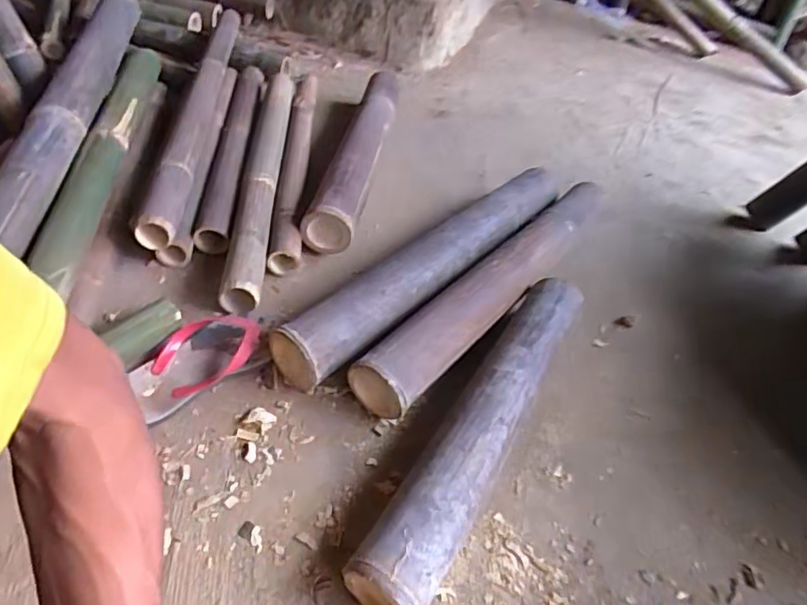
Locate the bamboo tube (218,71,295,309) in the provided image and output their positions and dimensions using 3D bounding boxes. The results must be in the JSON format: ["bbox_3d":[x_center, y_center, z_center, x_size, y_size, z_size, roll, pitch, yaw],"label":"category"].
[{"bbox_3d":[-0.243,-0.216,0.960,0.060,0.050,0.604,1,45,-6],"label":"bamboo tube"}]

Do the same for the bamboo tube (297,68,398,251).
[{"bbox_3d":[-0.072,-0.284,1.045,0.086,0.097,0.545,12,43,3],"label":"bamboo tube"}]

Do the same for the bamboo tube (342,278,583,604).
[{"bbox_3d":[0.094,0.137,0.644,0.079,0.080,0.470,26,46,17],"label":"bamboo tube"}]

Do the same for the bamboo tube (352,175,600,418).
[{"bbox_3d":[0.143,-0.027,0.816,0.089,0.085,0.566,34,48,24],"label":"bamboo tube"}]

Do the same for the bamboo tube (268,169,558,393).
[{"bbox_3d":[0.055,-0.060,0.835,0.081,0.087,0.591,35,51,25],"label":"bamboo tube"}]

